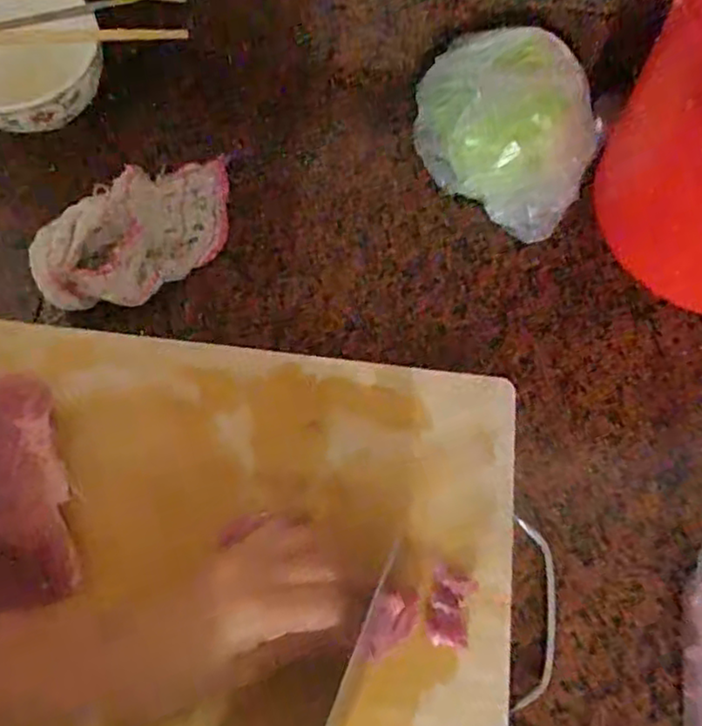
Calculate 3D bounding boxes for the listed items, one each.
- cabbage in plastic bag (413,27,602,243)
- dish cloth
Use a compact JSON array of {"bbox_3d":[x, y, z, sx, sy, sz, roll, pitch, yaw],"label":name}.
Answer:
[{"bbox_3d":[0.107,-0.164,0.472,0.128,0.095,0.098,24,71,9],"label":"cabbage in plastic bag"},{"bbox_3d":[-0.143,-0.096,0.462,0.082,0.056,0.149,28,71,10],"label":"dish cloth"}]

